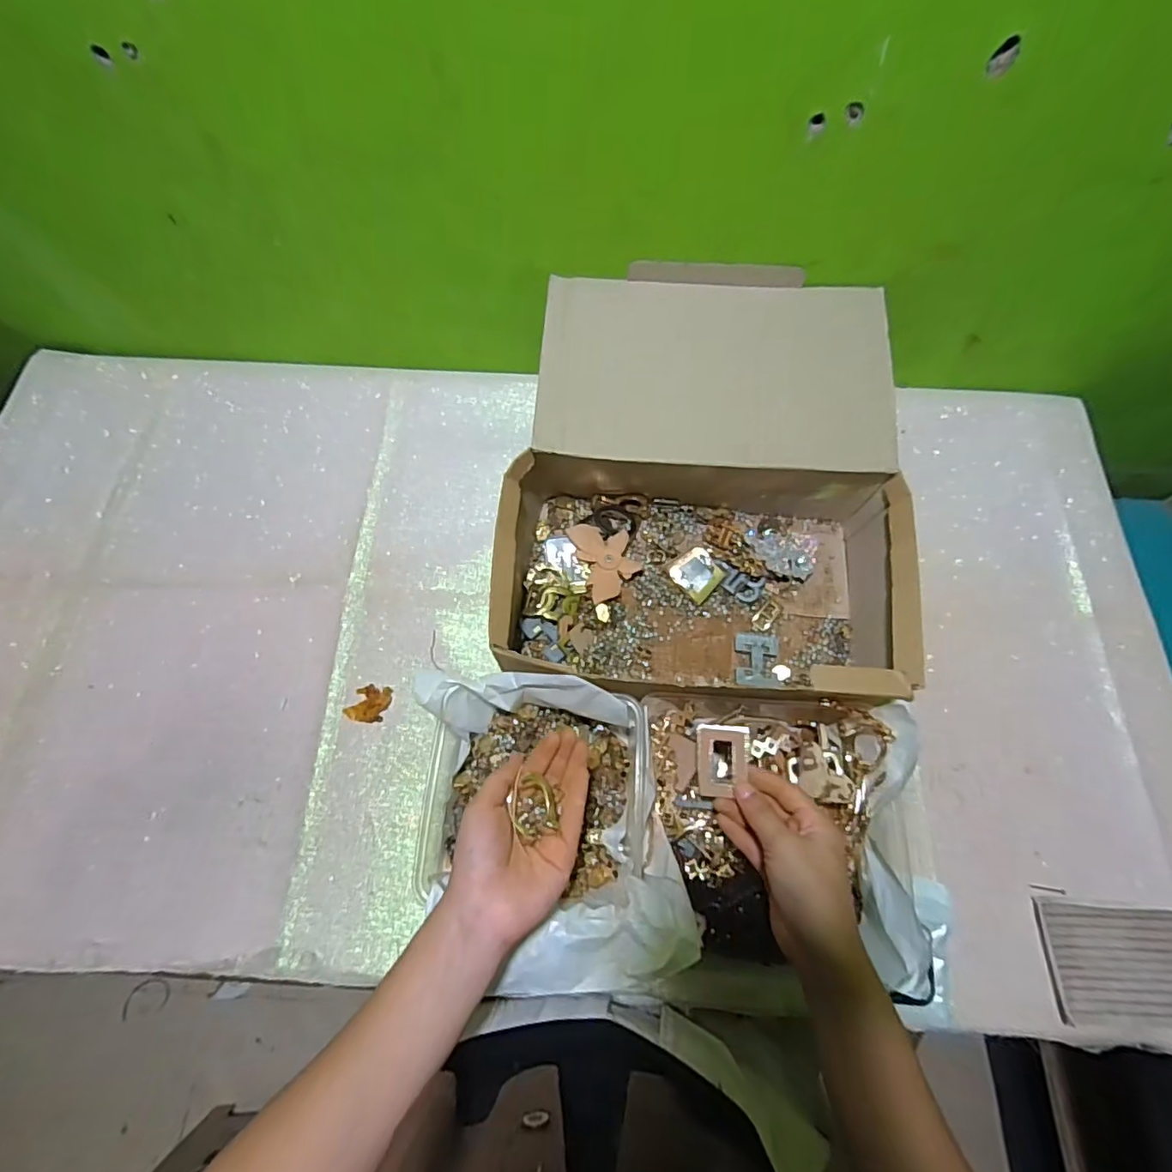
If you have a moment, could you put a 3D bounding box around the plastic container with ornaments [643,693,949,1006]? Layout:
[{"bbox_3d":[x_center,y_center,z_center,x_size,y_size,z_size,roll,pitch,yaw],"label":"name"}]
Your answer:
[{"bbox_3d":[0.148,0.186,0.449,0.215,0.078,0.191,7,69,4],"label":"plastic container with ornaments"}]

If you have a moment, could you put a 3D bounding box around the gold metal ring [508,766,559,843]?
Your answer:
[{"bbox_3d":[-0.036,0.150,0.389,0.028,0.009,0.039,-14,67,6],"label":"gold metal ring"}]

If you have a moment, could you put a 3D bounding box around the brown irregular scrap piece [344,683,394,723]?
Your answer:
[{"bbox_3d":[-0.200,0.108,0.524,0.038,0.004,0.033,7,69,4],"label":"brown irregular scrap piece"}]

